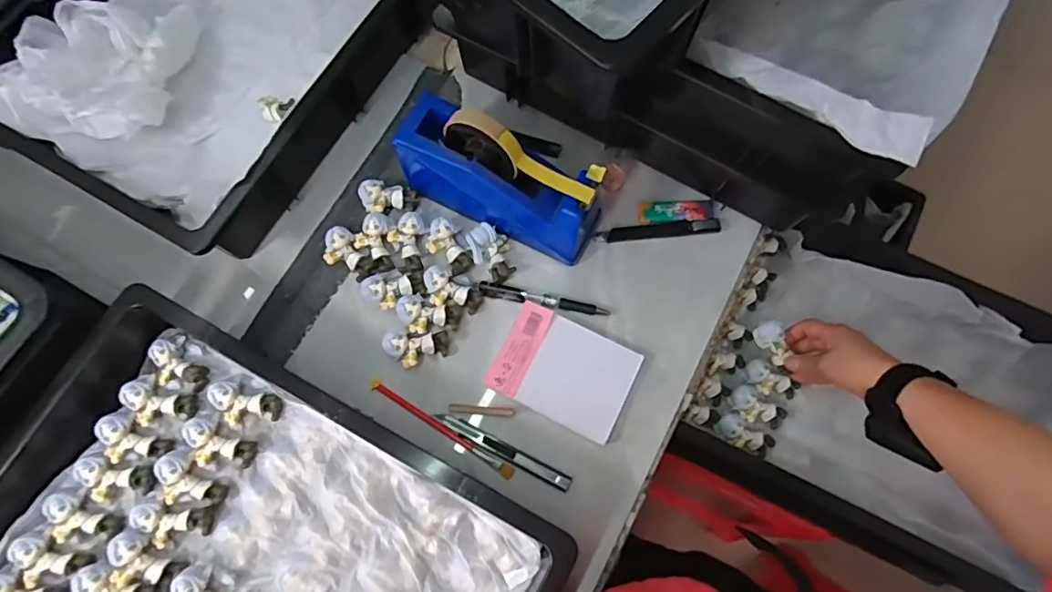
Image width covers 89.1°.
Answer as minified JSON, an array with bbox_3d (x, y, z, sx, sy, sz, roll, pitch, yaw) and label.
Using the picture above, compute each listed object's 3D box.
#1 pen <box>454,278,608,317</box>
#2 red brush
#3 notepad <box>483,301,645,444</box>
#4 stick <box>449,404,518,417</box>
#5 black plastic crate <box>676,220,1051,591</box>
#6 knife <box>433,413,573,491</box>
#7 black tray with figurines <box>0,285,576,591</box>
[{"bbox_3d":[0.005,0.001,0.550,0.161,0.015,0.013,11,74,3],"label":"pen"},{"bbox_3d":[-0.081,0.125,0.512,0.162,0.006,0.012,33,76,8],"label":"red brush"},{"bbox_3d":[0.039,0.073,0.529,0.130,0.012,0.093,26,75,7],"label":"notepad"},{"bbox_3d":[-0.042,0.110,0.515,0.063,0.004,0.009,5,74,1],"label":"stick"},{"bbox_3d":[0.395,0.103,0.583,0.348,0.107,0.313,29,76,8],"label":"black plastic crate"},{"bbox_3d":[-0.022,0.145,0.504,0.141,0.008,0.014,27,75,7],"label":"knife"},{"bbox_3d":[-0.229,0.229,0.426,0.441,0.073,0.315,28,76,7],"label":"black tray with figurines"}]

